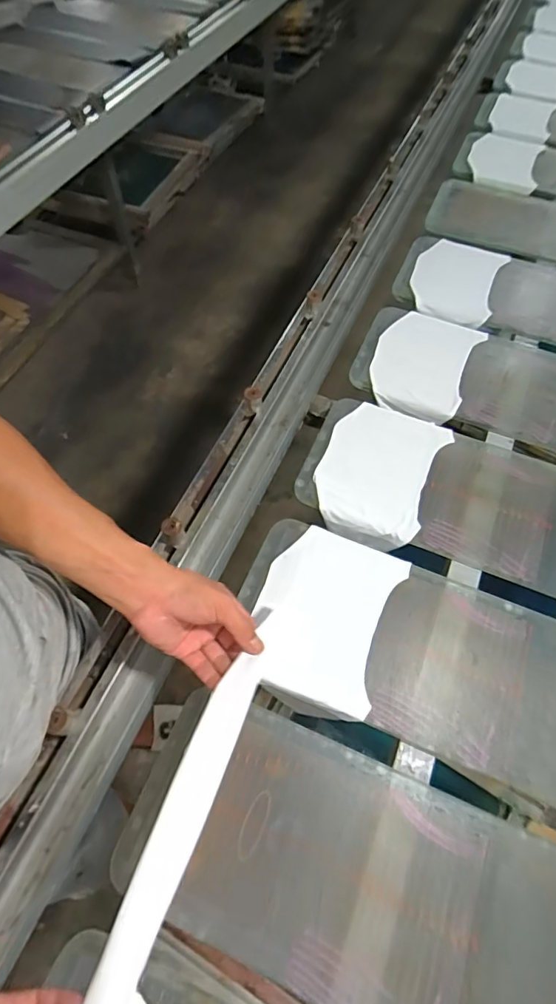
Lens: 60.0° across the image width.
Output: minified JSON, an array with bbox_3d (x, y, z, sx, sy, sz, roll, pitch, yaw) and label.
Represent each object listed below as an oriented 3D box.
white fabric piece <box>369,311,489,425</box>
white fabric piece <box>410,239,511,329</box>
[{"bbox_3d":[0.239,-0.233,0.801,0.152,0.018,0.228,19,62,9],"label":"white fabric piece"},{"bbox_3d":[0.331,-0.417,0.902,0.151,0.018,0.216,19,67,8],"label":"white fabric piece"}]

